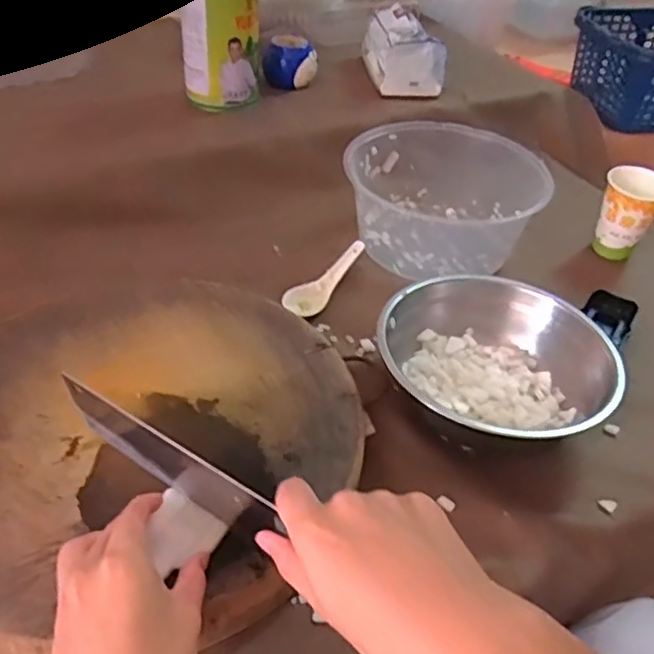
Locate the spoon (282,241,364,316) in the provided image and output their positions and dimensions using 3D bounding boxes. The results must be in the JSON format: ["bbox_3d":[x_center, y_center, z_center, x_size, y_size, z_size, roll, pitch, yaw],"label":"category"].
[{"bbox_3d":[0.001,-0.052,0.710,0.039,0.014,0.113,35,67,30],"label":"spoon"}]

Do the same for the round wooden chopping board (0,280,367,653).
[{"bbox_3d":[-0.150,0.085,0.529,0.343,0.045,0.338,3,41,-2],"label":"round wooden chopping board"}]

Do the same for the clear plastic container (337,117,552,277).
[{"bbox_3d":[0.134,-0.152,0.782,0.203,0.108,0.199,31,47,26],"label":"clear plastic container"}]

